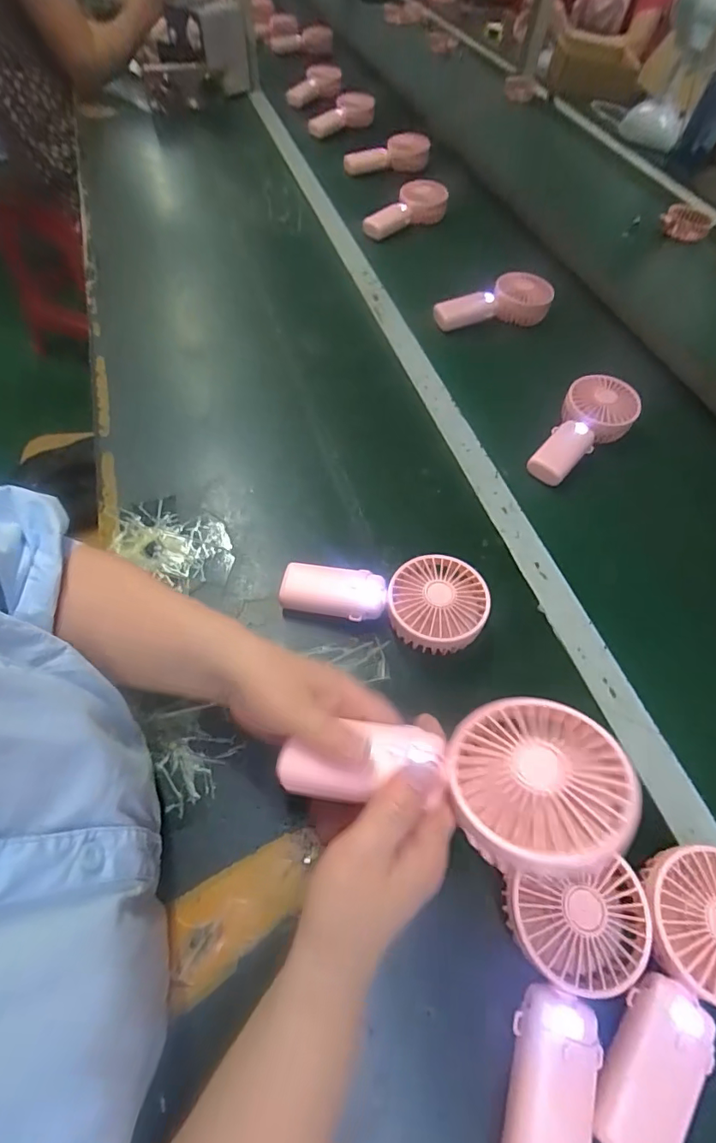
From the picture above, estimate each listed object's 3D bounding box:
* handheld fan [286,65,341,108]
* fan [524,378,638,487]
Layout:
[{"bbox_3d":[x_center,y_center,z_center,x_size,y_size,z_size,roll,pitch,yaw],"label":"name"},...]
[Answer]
[{"bbox_3d":[-0.111,-1.200,1.231,0.162,0.062,0.058,17,54,35],"label":"handheld fan"},{"bbox_3d":[0.274,-0.173,0.613,0.085,0.037,0.176,39,76,20],"label":"fan"}]

